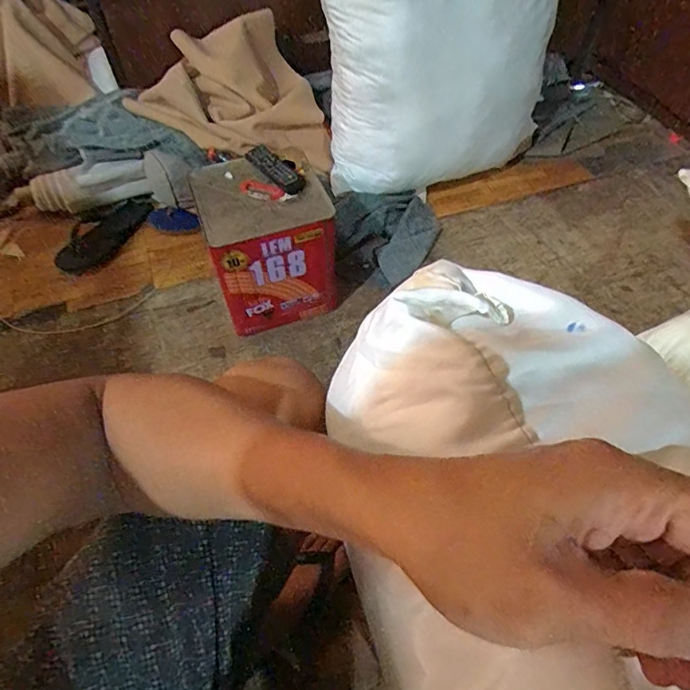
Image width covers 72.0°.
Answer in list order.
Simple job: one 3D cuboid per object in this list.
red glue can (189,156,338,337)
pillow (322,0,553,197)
[{"bbox_3d":[-0.156,-0.208,0.980,0.230,0.259,0.227,-17,55,-11],"label":"red glue can"},{"bbox_3d":[0.242,-0.647,1.056,0.595,0.569,0.184,-22,35,-16],"label":"pillow"}]

